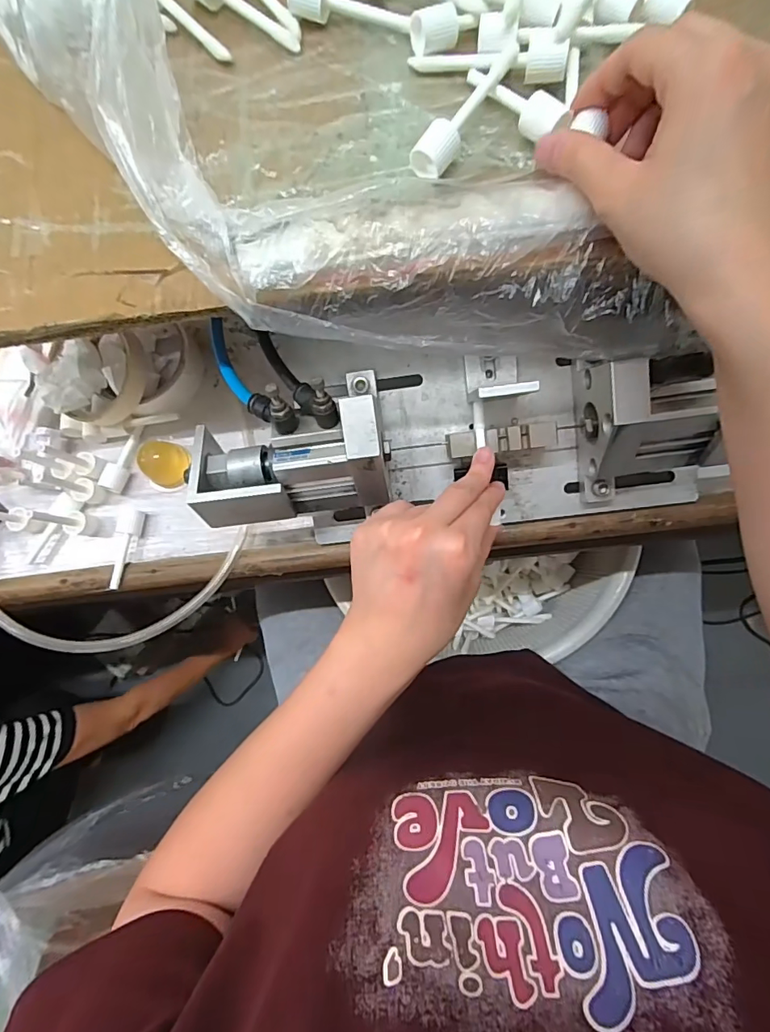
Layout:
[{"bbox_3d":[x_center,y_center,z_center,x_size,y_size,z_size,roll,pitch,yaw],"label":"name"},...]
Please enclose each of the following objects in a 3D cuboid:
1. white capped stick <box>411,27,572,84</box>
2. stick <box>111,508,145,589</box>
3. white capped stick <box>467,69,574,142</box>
[{"bbox_3d":[0.054,-0.243,0.256,0.081,0.015,0.015,11,84,6],"label":"white capped stick"},{"bbox_3d":[-0.211,0.026,0.391,0.017,0.017,0.063,11,84,6],"label":"stick"},{"bbox_3d":[0.064,-0.213,0.250,0.063,0.014,0.018,42,88,9],"label":"white capped stick"}]

